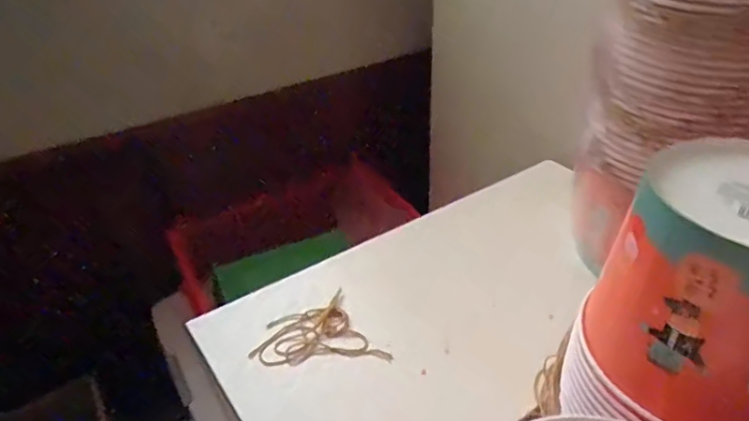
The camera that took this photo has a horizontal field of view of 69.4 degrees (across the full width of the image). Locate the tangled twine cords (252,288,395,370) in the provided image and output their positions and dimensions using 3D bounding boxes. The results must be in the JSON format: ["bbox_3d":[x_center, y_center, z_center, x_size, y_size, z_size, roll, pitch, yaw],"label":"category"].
[{"bbox_3d":[-0.053,0.119,0.548,0.128,0.008,0.085,-3,35,0],"label":"tangled twine cords"}]

